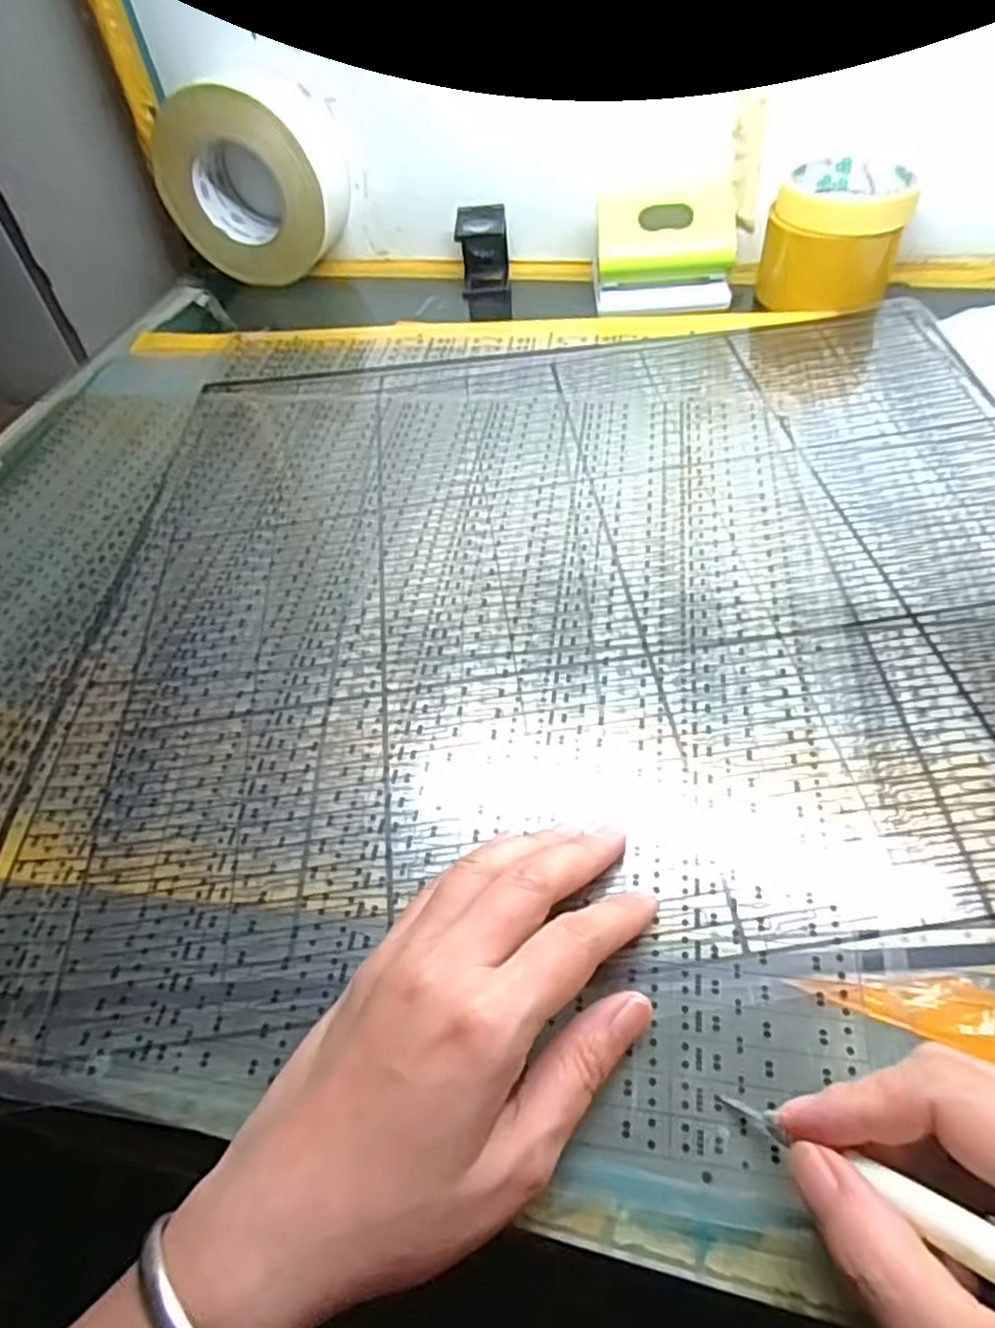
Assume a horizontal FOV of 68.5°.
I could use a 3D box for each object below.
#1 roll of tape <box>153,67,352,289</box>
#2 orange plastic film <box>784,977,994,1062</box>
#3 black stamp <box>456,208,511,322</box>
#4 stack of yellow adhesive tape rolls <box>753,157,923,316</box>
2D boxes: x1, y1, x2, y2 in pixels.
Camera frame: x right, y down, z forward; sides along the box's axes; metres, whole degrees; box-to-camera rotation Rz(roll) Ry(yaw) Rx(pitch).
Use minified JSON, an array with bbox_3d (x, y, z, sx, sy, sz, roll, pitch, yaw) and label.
[{"bbox_3d":[-0.202,-0.399,0.609,0.144,0.133,0.075,9,52,14],"label":"roll of tape"},{"bbox_3d":[0.138,0.108,0.233,0.078,0.004,0.021,13,53,17],"label":"orange plastic film"},{"bbox_3d":[-0.009,-0.327,0.607,0.039,0.084,0.029,-2,50,5],"label":"black stamp"},{"bbox_3d":[0.240,-0.307,0.523,0.089,0.069,0.086,13,53,17],"label":"stack of yellow adhesive tape rolls"}]

